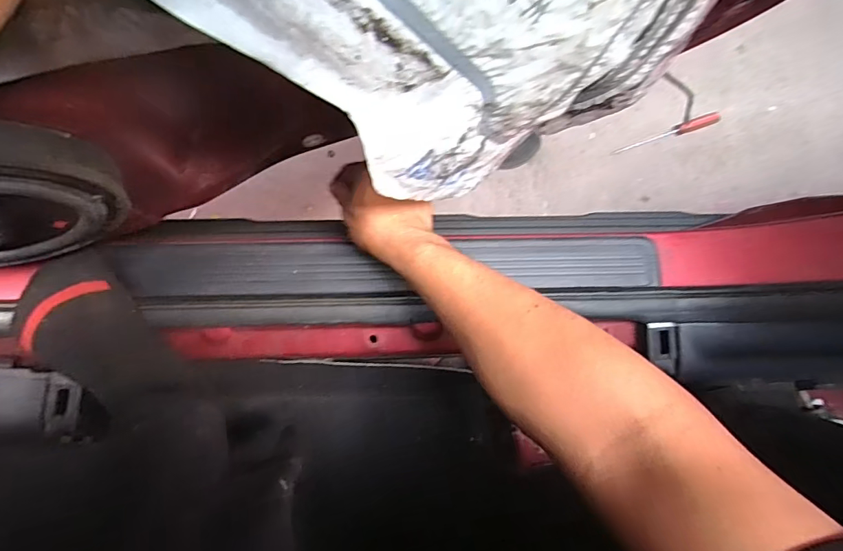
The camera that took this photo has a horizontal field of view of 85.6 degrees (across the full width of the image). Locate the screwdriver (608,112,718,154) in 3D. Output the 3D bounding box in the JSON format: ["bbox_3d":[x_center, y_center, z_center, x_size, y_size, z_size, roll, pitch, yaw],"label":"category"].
[{"bbox_3d":[0.493,-0.283,0.914,0.221,0.018,0.024,-20,87,-4],"label":"screwdriver"}]

